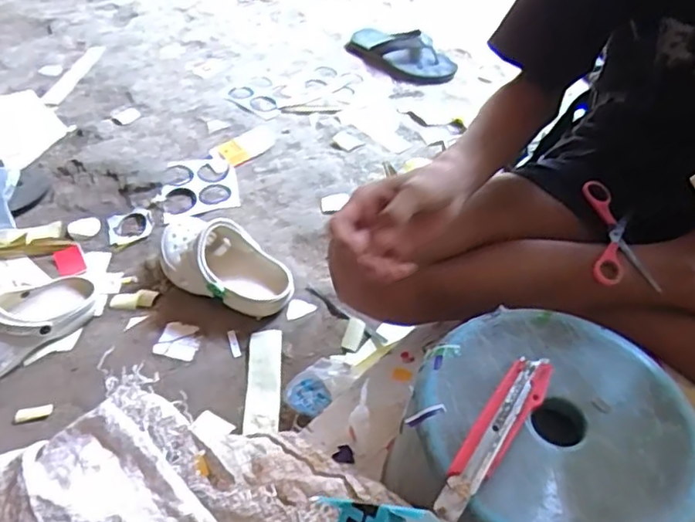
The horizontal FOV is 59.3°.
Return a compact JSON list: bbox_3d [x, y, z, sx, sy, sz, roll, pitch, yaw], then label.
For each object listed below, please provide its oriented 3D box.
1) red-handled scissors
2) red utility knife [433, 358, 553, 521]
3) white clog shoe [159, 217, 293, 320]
[{"bbox_3d":[0.310,-0.032,0.718,0.072,0.015,0.146,-1,59,-7],"label":"red-handled scissors"},{"bbox_3d":[0.111,0.129,0.466,0.035,0.014,0.167,33,52,24],"label":"red utility knife"},{"bbox_3d":[-0.184,0.003,0.917,0.243,0.074,0.108,27,50,19],"label":"white clog shoe"}]

